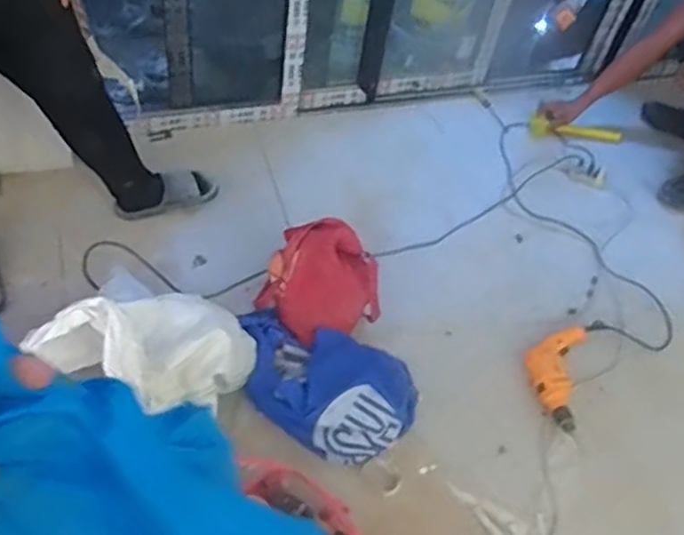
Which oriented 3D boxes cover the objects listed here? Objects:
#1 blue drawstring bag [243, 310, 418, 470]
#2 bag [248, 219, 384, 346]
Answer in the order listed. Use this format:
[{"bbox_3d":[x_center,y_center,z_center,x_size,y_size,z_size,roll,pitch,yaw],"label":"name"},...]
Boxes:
[{"bbox_3d":[-0.040,0.260,1.523,0.409,0.131,0.271,18,52,5],"label":"blue drawstring bag"},{"bbox_3d":[-0.050,0.023,1.634,0.253,0.225,0.241,-26,60,-26],"label":"bag"}]

